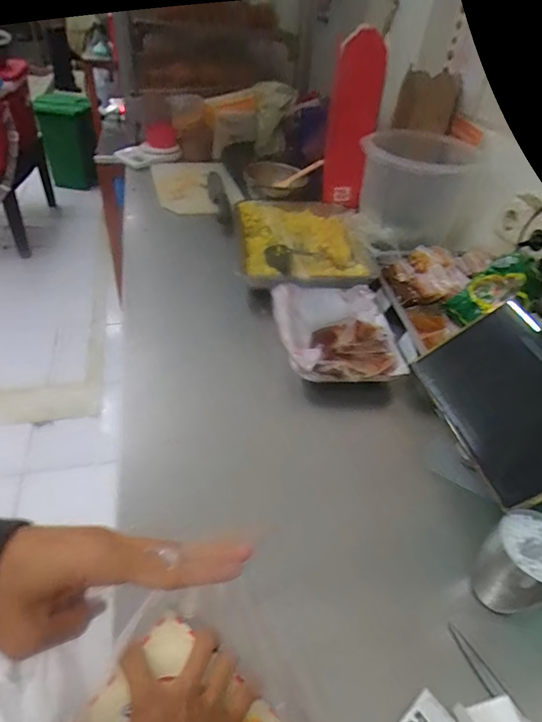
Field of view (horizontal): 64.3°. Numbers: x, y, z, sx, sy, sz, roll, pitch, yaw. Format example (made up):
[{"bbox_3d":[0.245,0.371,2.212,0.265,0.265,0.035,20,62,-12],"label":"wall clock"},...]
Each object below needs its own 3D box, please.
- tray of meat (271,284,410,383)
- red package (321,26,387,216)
[{"bbox_3d":[0.114,-0.055,0.758,0.205,0.031,0.257,-1,43,-9],"label":"tray of meat"},{"bbox_3d":[0.197,-0.580,1.068,0.129,0.384,0.047,3,40,5],"label":"red package"}]

